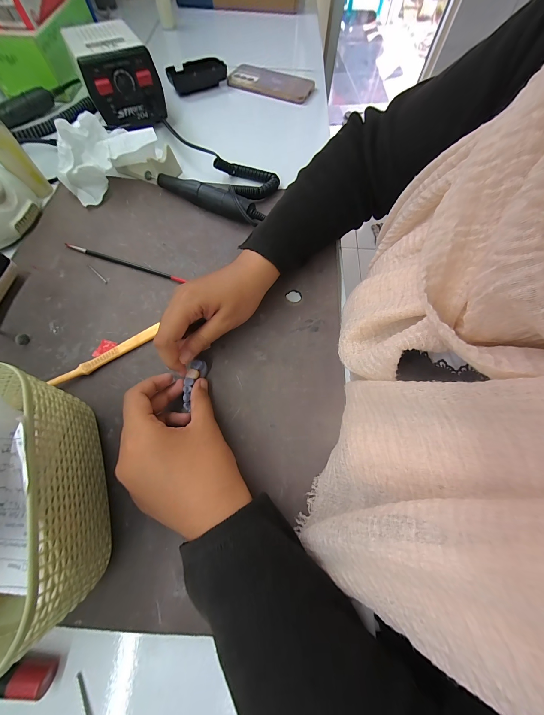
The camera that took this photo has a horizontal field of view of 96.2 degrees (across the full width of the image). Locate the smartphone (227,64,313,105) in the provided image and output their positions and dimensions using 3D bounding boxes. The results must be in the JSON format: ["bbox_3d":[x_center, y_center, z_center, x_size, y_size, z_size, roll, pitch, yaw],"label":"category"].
[{"bbox_3d":[-0.001,-0.544,0.484,0.162,0.016,0.078,22,69,7],"label":"smartphone"}]

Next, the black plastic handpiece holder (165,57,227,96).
[{"bbox_3d":[-0.143,-0.539,0.467,0.111,0.023,0.057,-29,72,-13],"label":"black plastic handpiece holder"}]

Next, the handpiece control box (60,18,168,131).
[{"bbox_3d":[-0.235,-0.434,0.376,0.101,0.078,0.126,-24,71,-12],"label":"handpiece control box"}]

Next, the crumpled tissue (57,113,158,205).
[{"bbox_3d":[-0.217,-0.266,0.322,0.133,0.066,0.077,-23,71,-11],"label":"crumpled tissue"}]

